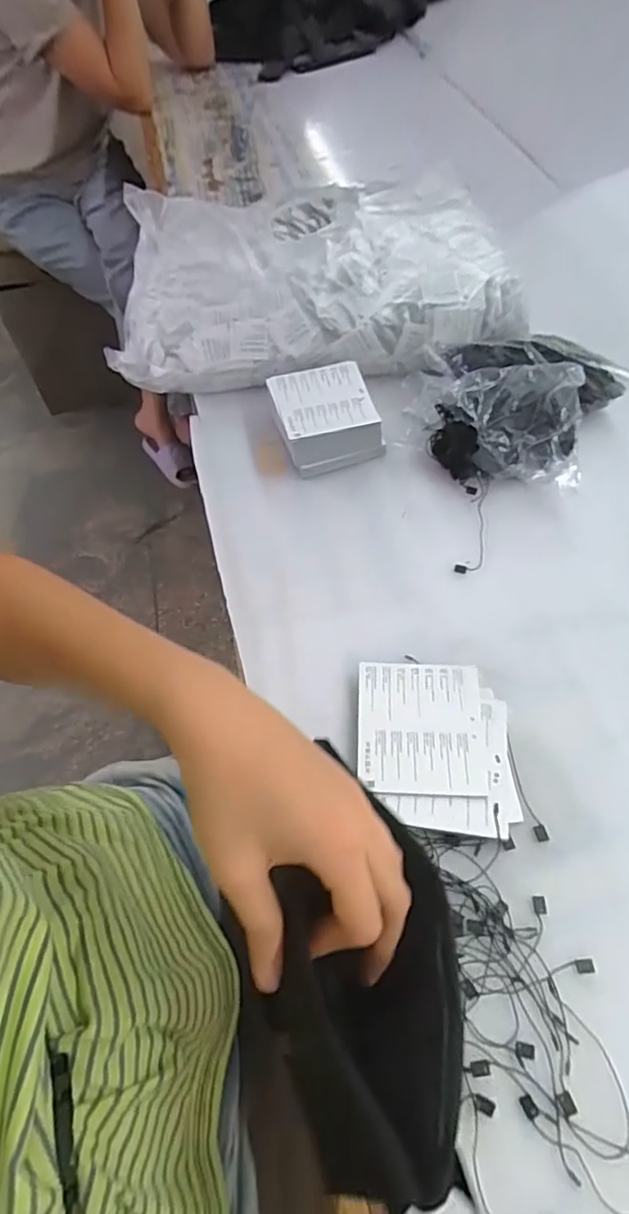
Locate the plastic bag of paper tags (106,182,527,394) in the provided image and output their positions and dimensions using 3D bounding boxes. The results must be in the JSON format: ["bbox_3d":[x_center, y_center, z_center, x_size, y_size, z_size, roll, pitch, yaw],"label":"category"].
[{"bbox_3d":[-0.008,-0.391,0.701,0.442,0.109,0.326,-1,57,3],"label":"plastic bag of paper tags"}]

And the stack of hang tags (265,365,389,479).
[{"bbox_3d":[0.011,-0.191,0.602,0.096,0.057,0.104,-16,58,-6],"label":"stack of hang tags"}]

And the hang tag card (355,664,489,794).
[{"bbox_3d":[0.077,0.087,0.438,0.089,0.004,0.099,1,59,5],"label":"hang tag card"}]

